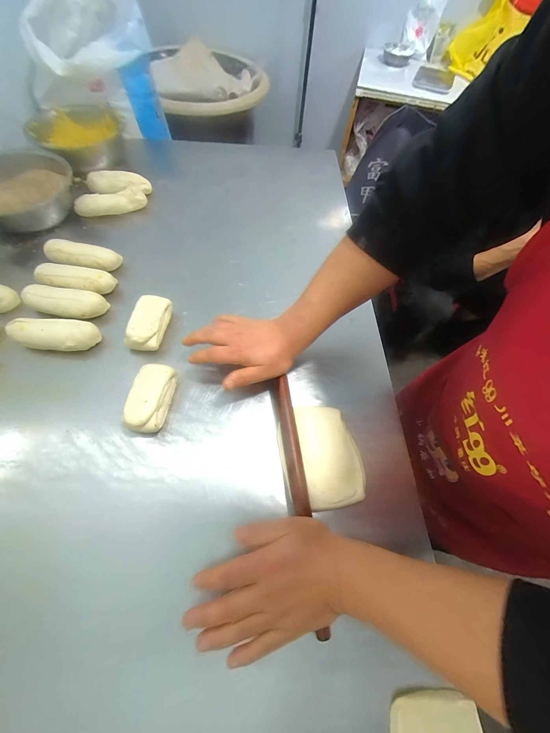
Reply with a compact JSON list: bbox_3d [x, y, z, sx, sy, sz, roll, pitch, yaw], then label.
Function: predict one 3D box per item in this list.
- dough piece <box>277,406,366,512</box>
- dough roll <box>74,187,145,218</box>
[{"bbox_3d":[0.061,0.120,0.386,0.102,0.013,0.135,-10,63,-9],"label":"dough piece"},{"bbox_3d":[-0.344,-0.345,0.592,0.140,0.033,0.041,-21,65,-14],"label":"dough roll"}]

